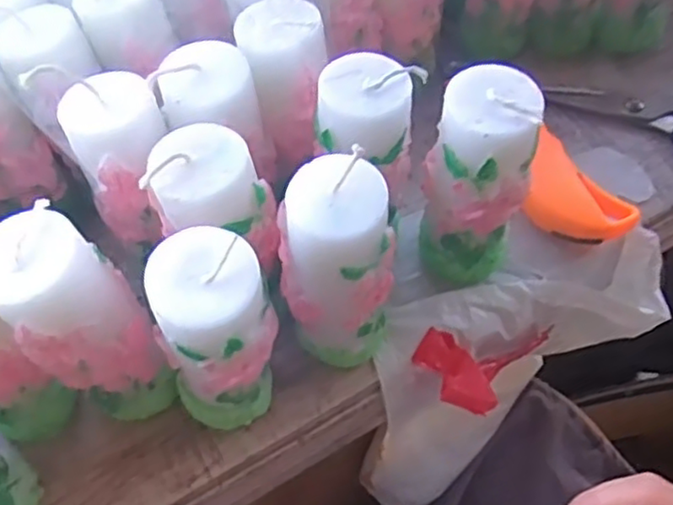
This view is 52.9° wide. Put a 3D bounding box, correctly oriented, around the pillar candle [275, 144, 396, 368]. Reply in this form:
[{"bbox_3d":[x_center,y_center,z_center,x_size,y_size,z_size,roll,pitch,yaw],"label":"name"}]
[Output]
[{"bbox_3d":[-0.001,0.007,0.276,0.042,0.109,0.044,-1,56,1],"label":"pillar candle"}]

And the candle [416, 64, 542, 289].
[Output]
[{"bbox_3d":[0.061,-0.028,0.295,0.039,0.107,0.037,-1,56,1],"label":"candle"}]

